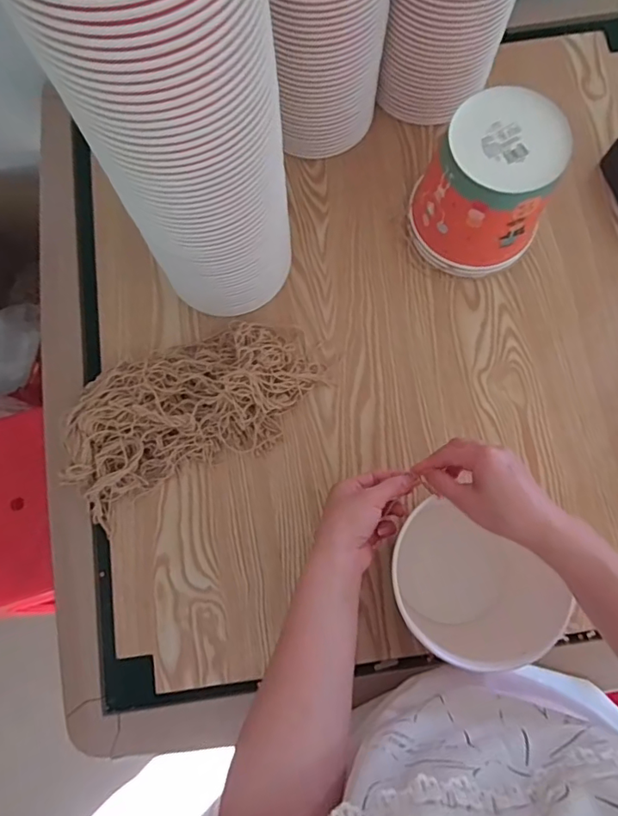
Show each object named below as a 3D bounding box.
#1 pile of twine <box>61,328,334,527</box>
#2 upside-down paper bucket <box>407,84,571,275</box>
[{"bbox_3d":[-0.137,-0.004,0.619,0.308,0.071,0.150,-23,79,-4],"label":"pile of twine"},{"bbox_3d":[0.210,-0.253,0.619,0.140,0.161,0.134,0,78,1],"label":"upside-down paper bucket"}]

